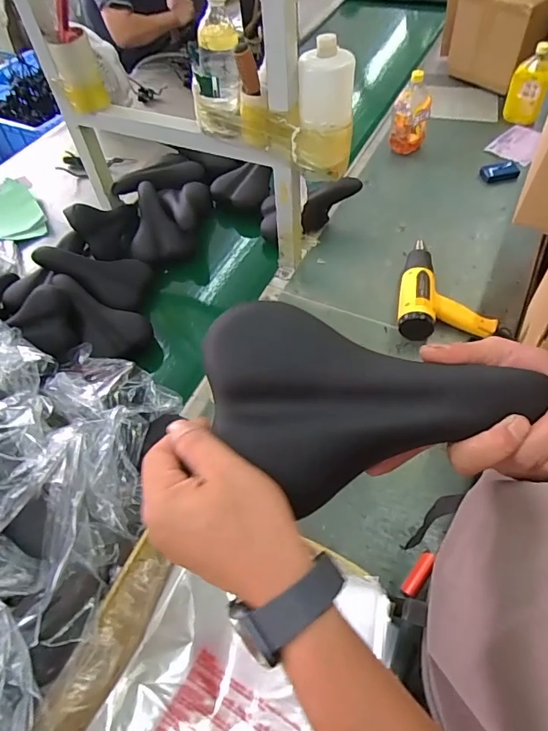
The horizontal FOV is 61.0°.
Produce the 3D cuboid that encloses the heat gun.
[{"bbox_3d":[0.356,-0.174,1.006,0.200,0.068,0.254,-1,54,3],"label":"heat gun"}]

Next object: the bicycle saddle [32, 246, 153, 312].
[{"bbox_3d":[-0.419,-0.211,1.063,0.256,0.058,0.120,17,54,-14],"label":"bicycle saddle"}]

